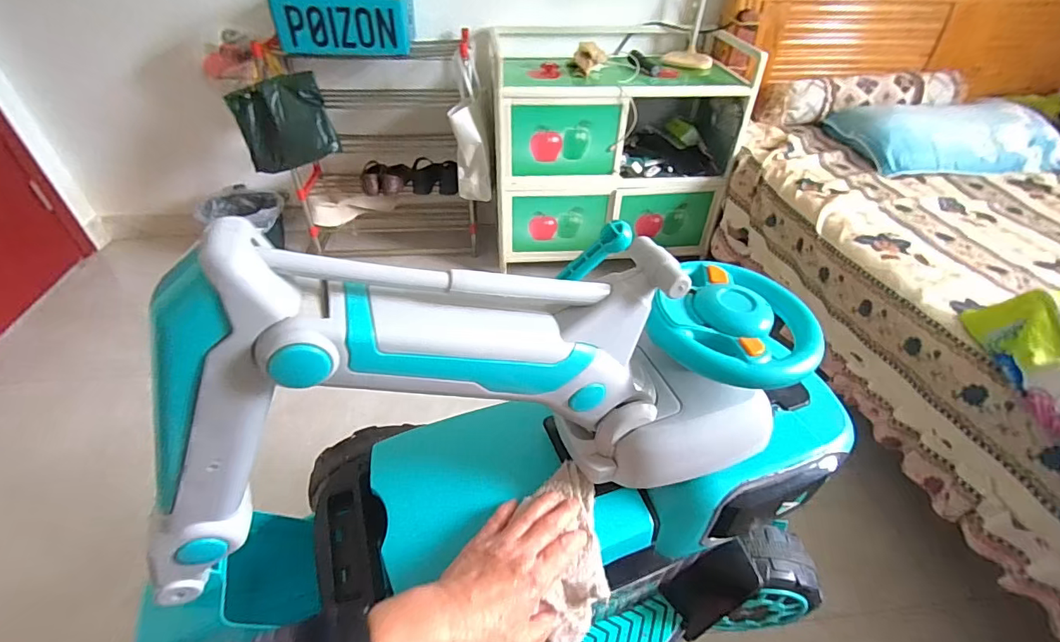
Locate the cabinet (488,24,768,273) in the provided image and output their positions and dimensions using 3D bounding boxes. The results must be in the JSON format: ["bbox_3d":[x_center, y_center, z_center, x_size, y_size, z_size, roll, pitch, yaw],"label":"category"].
[{"bbox_3d":[0.282,-0.601,1.608,0.760,0.581,0.454,0,42,-2],"label":"cabinet"}]

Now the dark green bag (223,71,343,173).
[{"bbox_3d":[-0.722,-0.573,1.397,0.265,0.235,0.049,-14,18,3],"label":"dark green bag"}]

